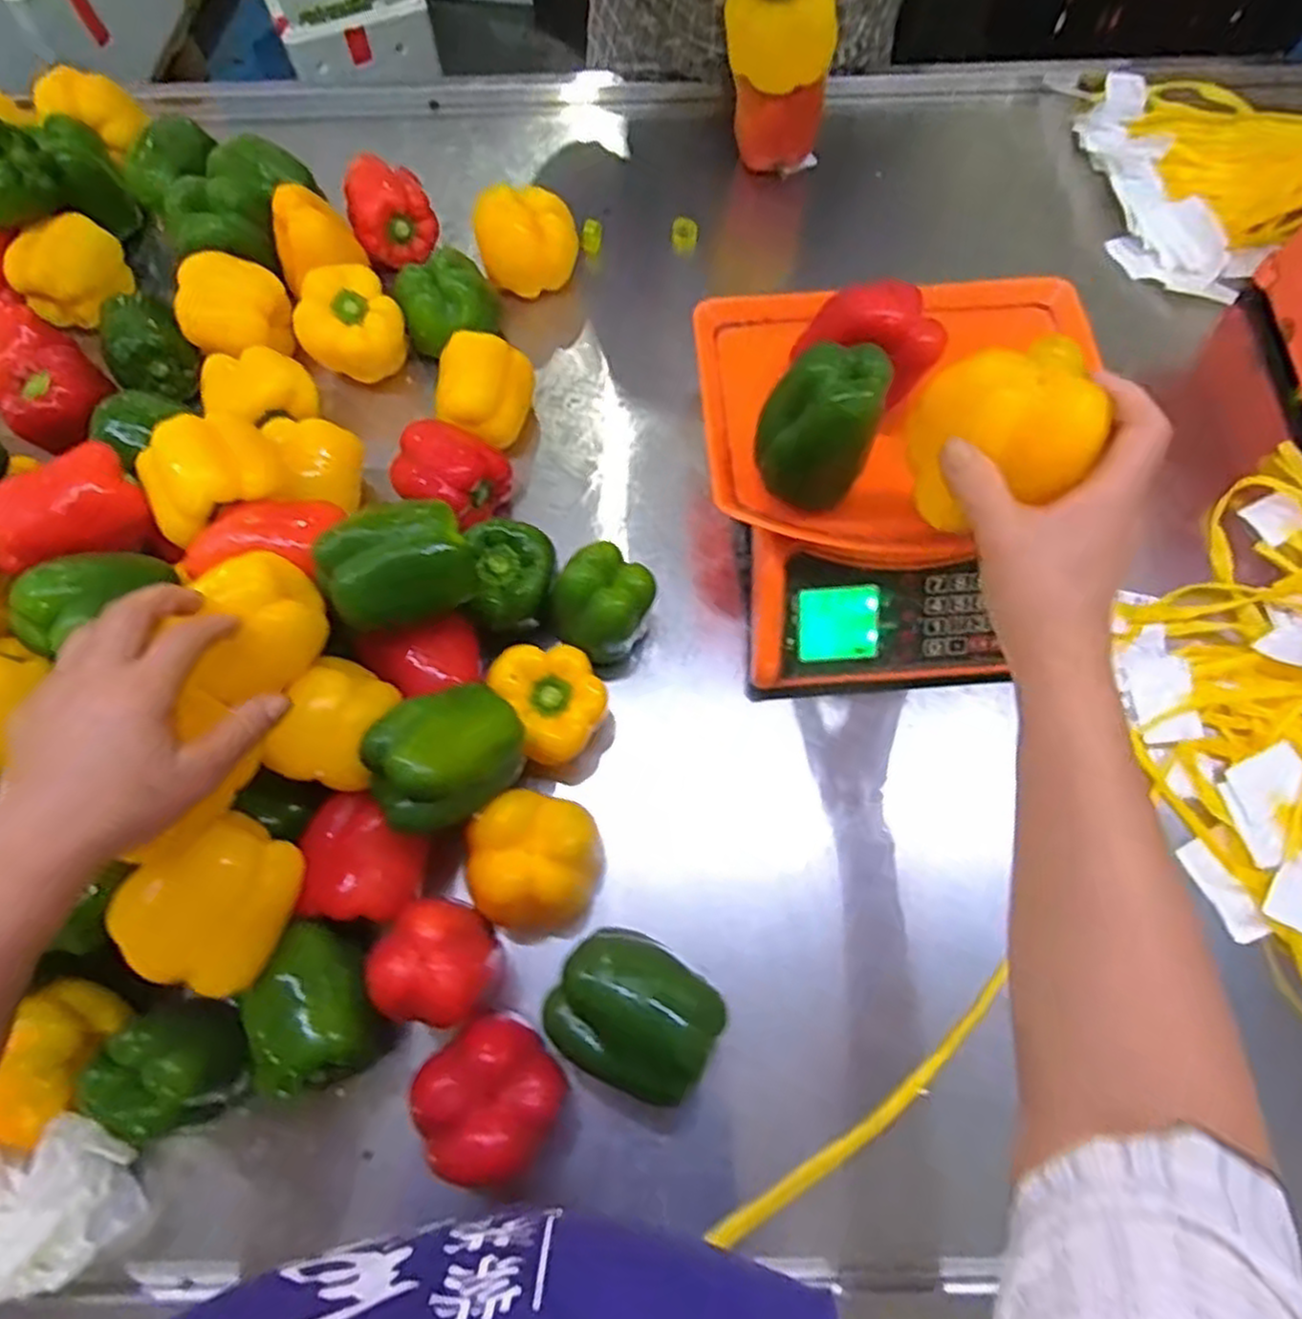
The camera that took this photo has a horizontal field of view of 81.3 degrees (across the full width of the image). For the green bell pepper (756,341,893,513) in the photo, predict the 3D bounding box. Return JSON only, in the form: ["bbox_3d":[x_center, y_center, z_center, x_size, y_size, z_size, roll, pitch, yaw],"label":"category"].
[{"bbox_3d":[0.103,-0.143,0.470,0.067,0.086,0.055,11,70,4],"label":"green bell pepper"}]

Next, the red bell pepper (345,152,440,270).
[{"bbox_3d":[-0.250,-0.435,0.719,0.075,0.074,0.079,-22,71,-8],"label":"red bell pepper"}]

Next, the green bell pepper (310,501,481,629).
[{"bbox_3d":[-0.166,-0.061,0.501,0.099,0.064,0.063,-20,71,-7],"label":"green bell pepper"}]

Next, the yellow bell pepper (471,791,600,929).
[{"bbox_3d":[-0.074,0.132,0.497,0.077,0.066,0.081,0,69,0],"label":"yellow bell pepper"}]

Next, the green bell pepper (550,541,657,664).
[{"bbox_3d":[-0.035,-0.037,0.564,0.066,0.072,0.075,21,71,8],"label":"green bell pepper"}]

